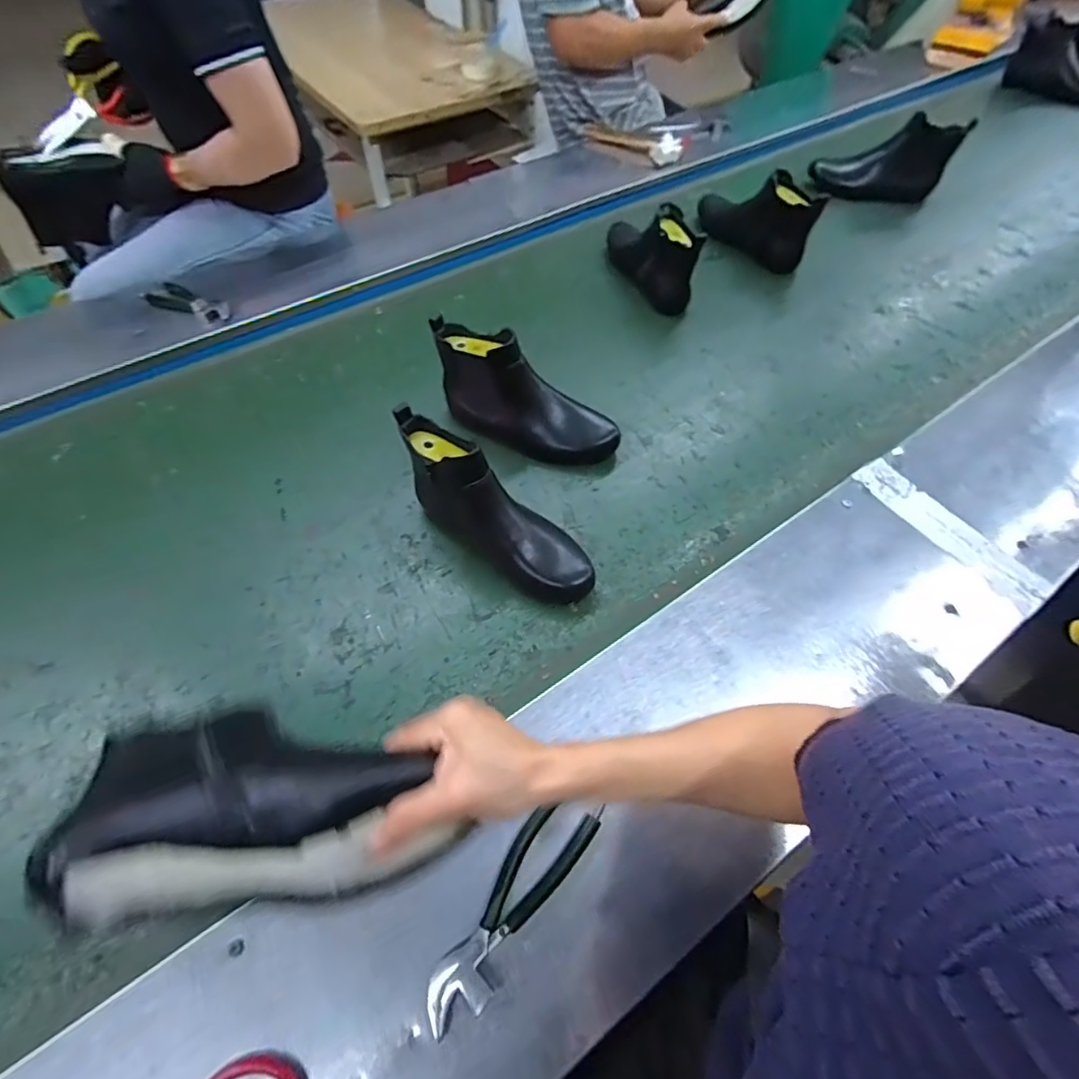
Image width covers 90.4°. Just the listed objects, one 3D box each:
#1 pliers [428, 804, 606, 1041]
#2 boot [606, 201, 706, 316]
[{"bbox_3d":[-0.021,0.287,0.423,0.047,0.017,0.182,33,63,19],"label":"pliers"},{"bbox_3d":[0.187,-0.518,0.925,0.069,0.121,0.283,-17,59,-11],"label":"boot"}]

